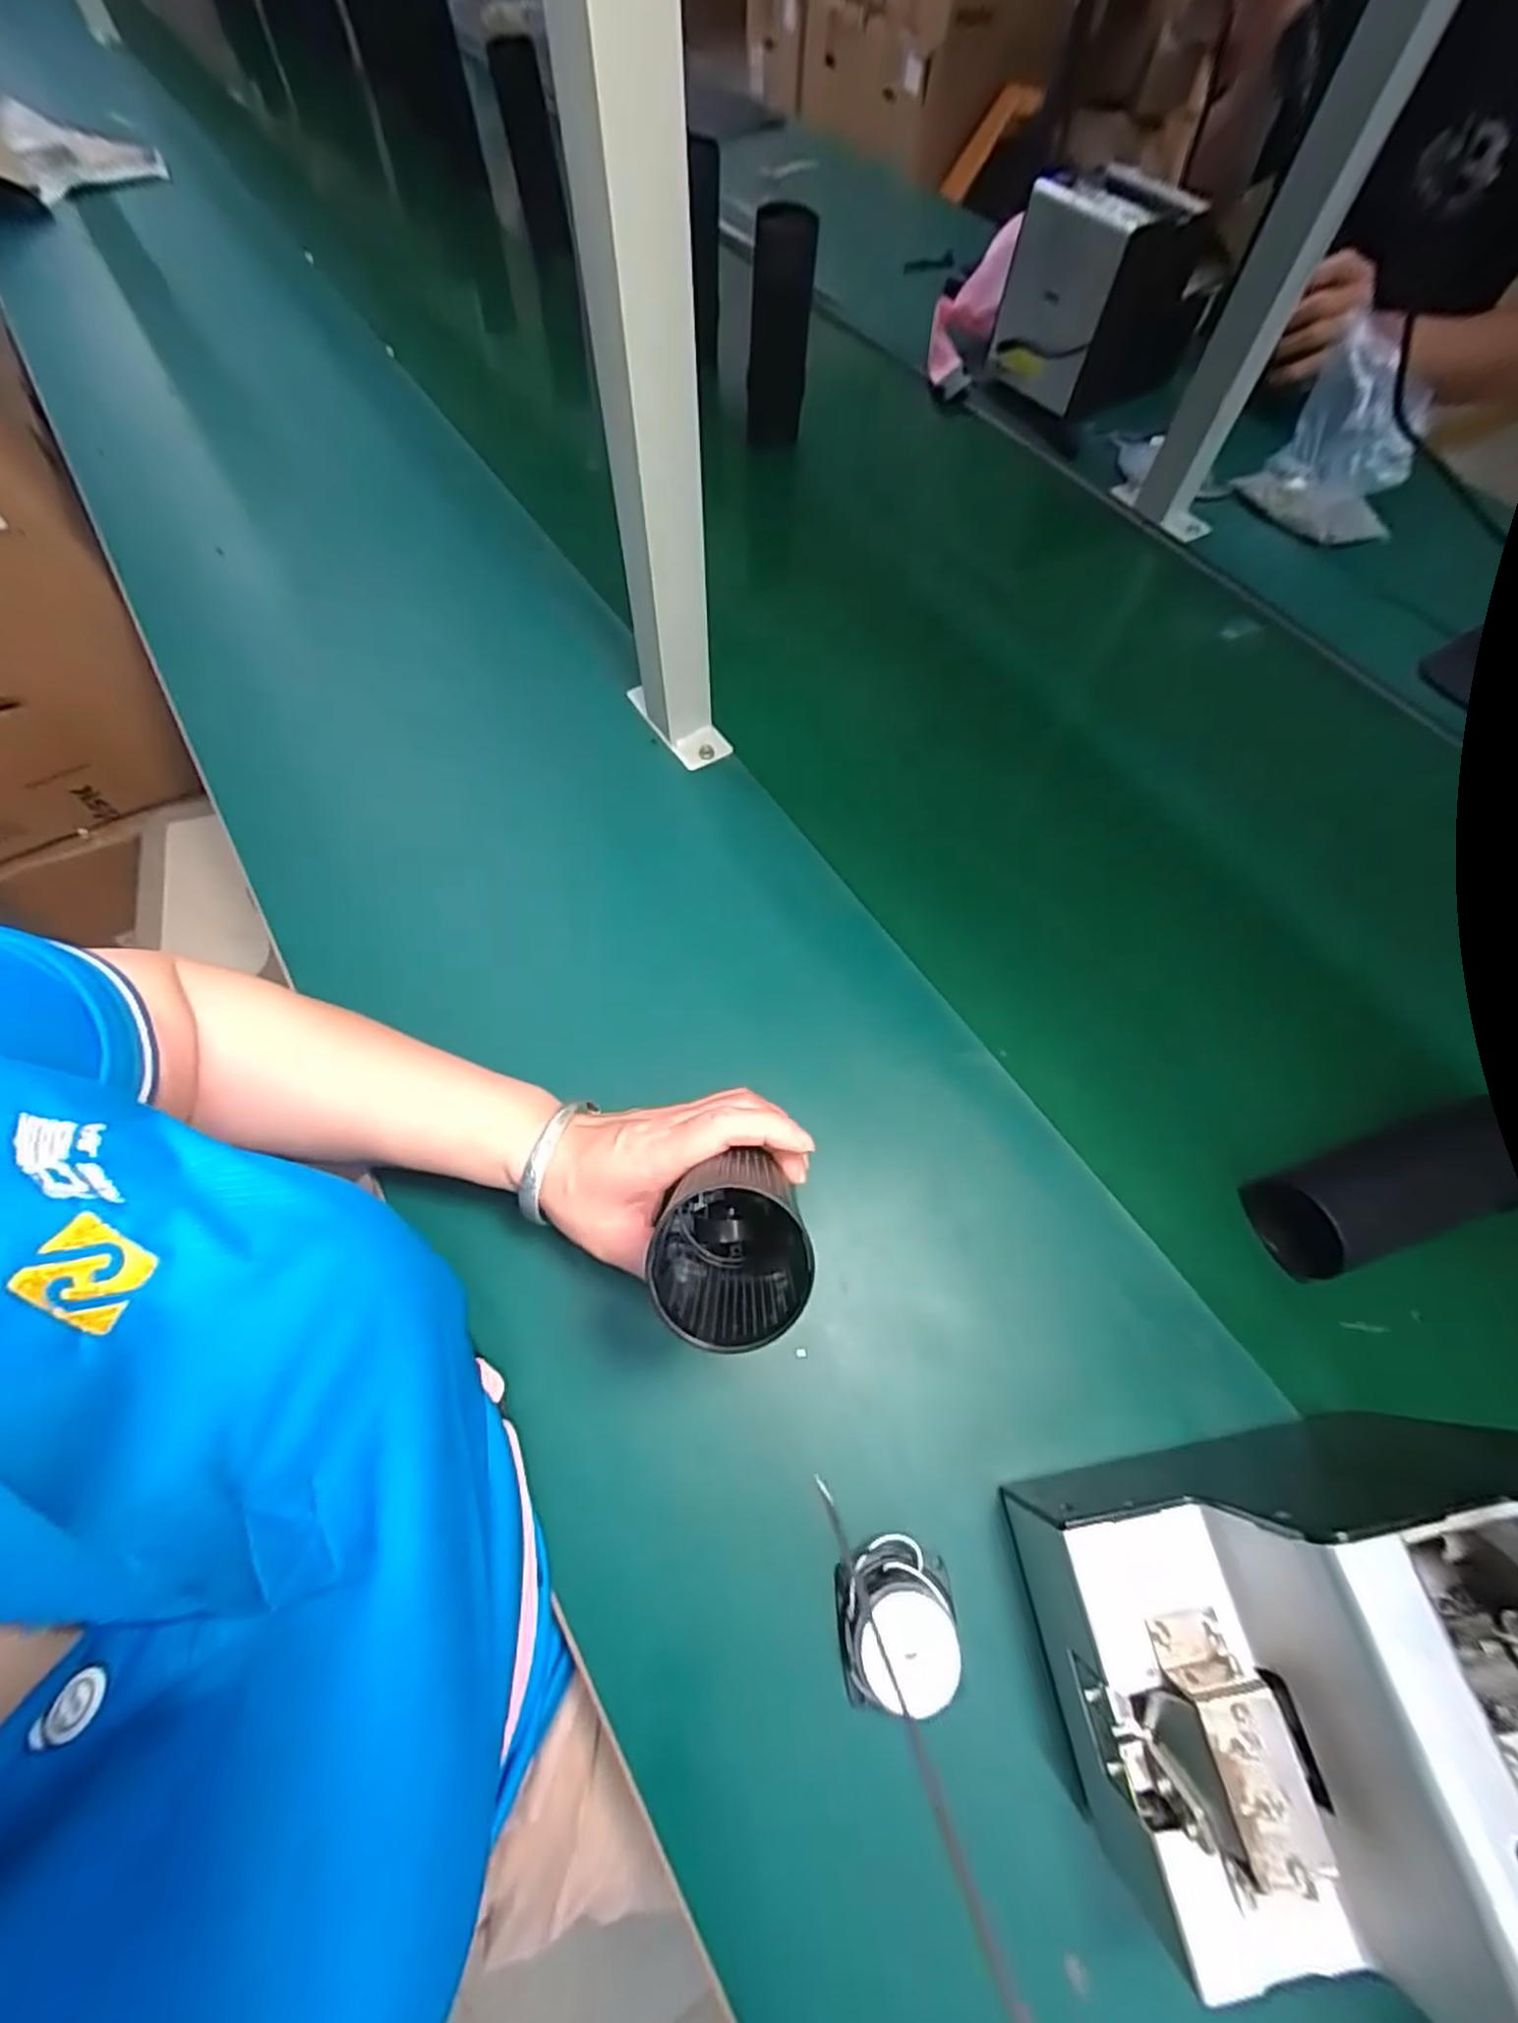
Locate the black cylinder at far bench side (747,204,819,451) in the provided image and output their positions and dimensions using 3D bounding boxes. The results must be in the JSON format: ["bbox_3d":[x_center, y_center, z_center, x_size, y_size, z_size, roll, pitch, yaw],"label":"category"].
[{"bbox_3d":[0.020,-0.665,0.680,0.060,0.170,0.051,2,64,-1],"label":"black cylinder at far bench side"}]

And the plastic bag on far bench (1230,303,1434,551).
[{"bbox_3d":[0.540,-0.522,0.637,0.068,0.124,0.129,-28,68,-14],"label":"plastic bag on far bench"}]

